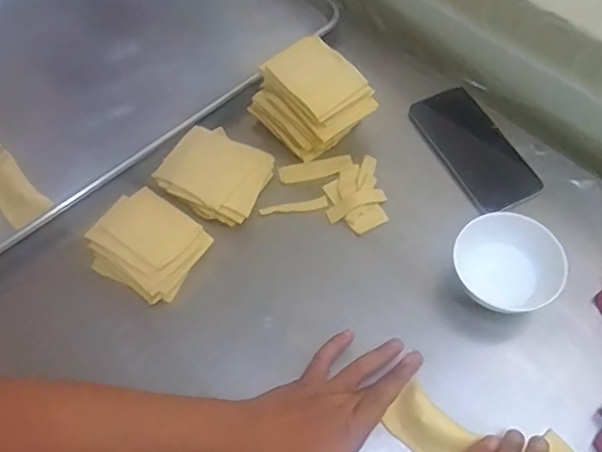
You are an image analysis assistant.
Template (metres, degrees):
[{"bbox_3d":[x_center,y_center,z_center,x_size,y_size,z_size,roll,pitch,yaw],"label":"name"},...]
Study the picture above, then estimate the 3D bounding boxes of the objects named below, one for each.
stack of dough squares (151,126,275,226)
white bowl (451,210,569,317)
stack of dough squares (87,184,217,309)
[{"bbox_3d":[-0.095,-0.058,0.615,0.113,0.037,0.100,25,66,15],"label":"stack of dough squares"},{"bbox_3d":[0.199,0.040,0.544,0.094,0.052,0.095,-1,62,2],"label":"white bowl"},{"bbox_3d":[-0.160,0.020,0.576,0.107,0.047,0.089,31,68,18],"label":"stack of dough squares"}]

